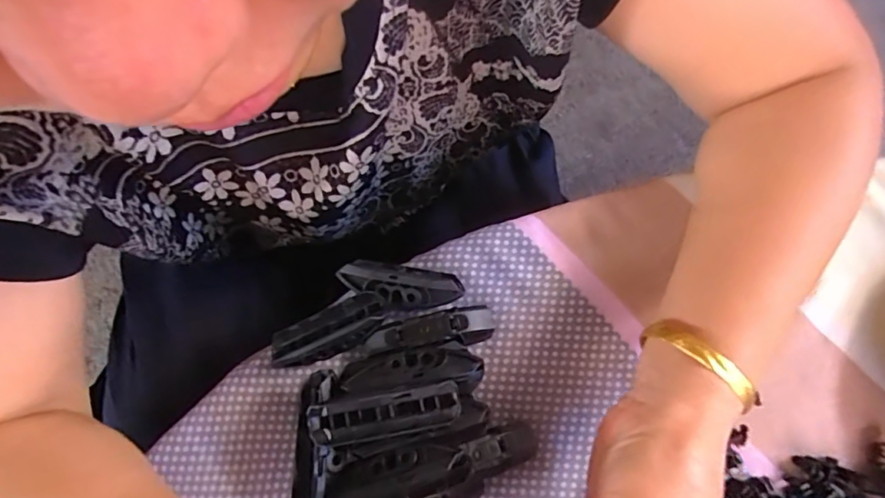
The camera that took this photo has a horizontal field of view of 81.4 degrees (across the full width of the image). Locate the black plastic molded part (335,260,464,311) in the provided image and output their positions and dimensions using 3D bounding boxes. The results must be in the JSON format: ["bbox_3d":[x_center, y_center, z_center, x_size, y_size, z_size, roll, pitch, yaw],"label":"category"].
[{"bbox_3d":[-0.025,0.021,0.288,0.069,0.008,0.024,6,79,3],"label":"black plastic molded part"}]

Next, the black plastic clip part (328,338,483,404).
[{"bbox_3d":[-0.019,0.065,0.267,0.076,0.029,0.025,-11,79,-1],"label":"black plastic clip part"}]

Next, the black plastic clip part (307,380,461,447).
[{"bbox_3d":[-0.029,0.081,0.253,0.073,0.009,0.020,-10,79,0],"label":"black plastic clip part"}]

